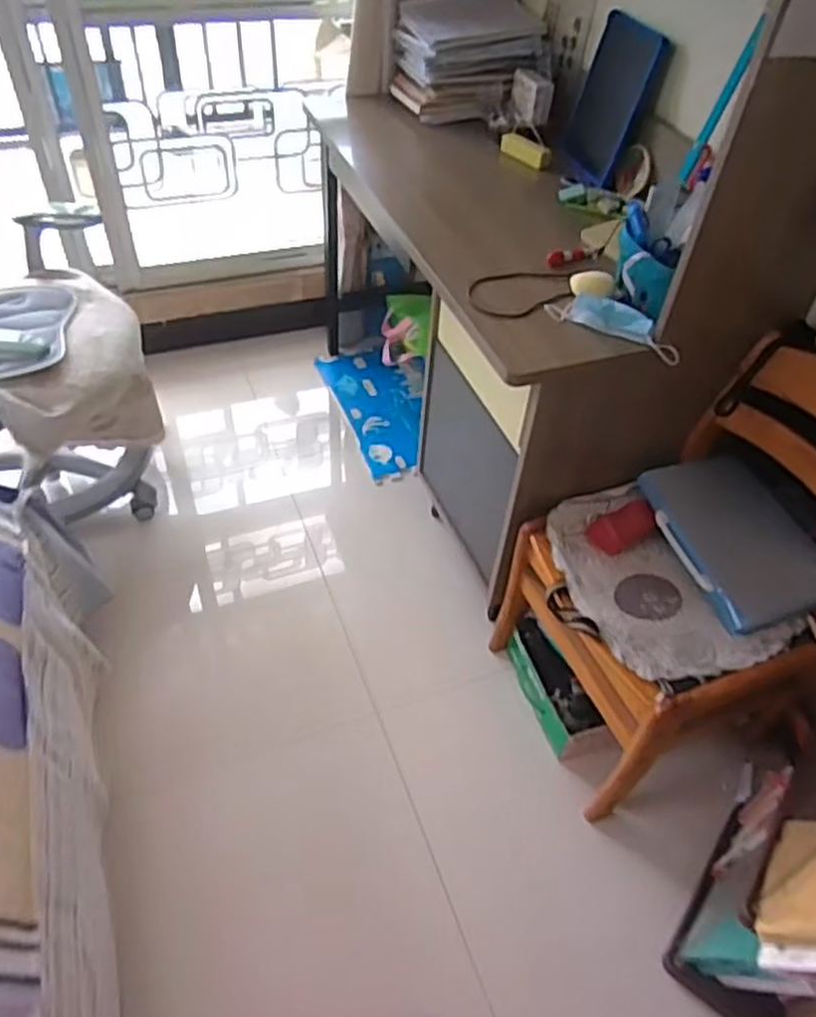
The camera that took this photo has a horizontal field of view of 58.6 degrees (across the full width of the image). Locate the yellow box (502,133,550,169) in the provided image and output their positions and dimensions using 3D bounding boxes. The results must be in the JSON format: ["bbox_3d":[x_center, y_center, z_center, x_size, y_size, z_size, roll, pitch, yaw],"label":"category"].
[{"bbox_3d":[0.271,-0.825,1.679,0.029,0.041,0.137,-32,57,-29],"label":"yellow box"}]

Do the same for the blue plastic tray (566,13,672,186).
[{"bbox_3d":[0.436,-0.873,1.565,0.030,0.305,0.203,-7,48,-23],"label":"blue plastic tray"}]

